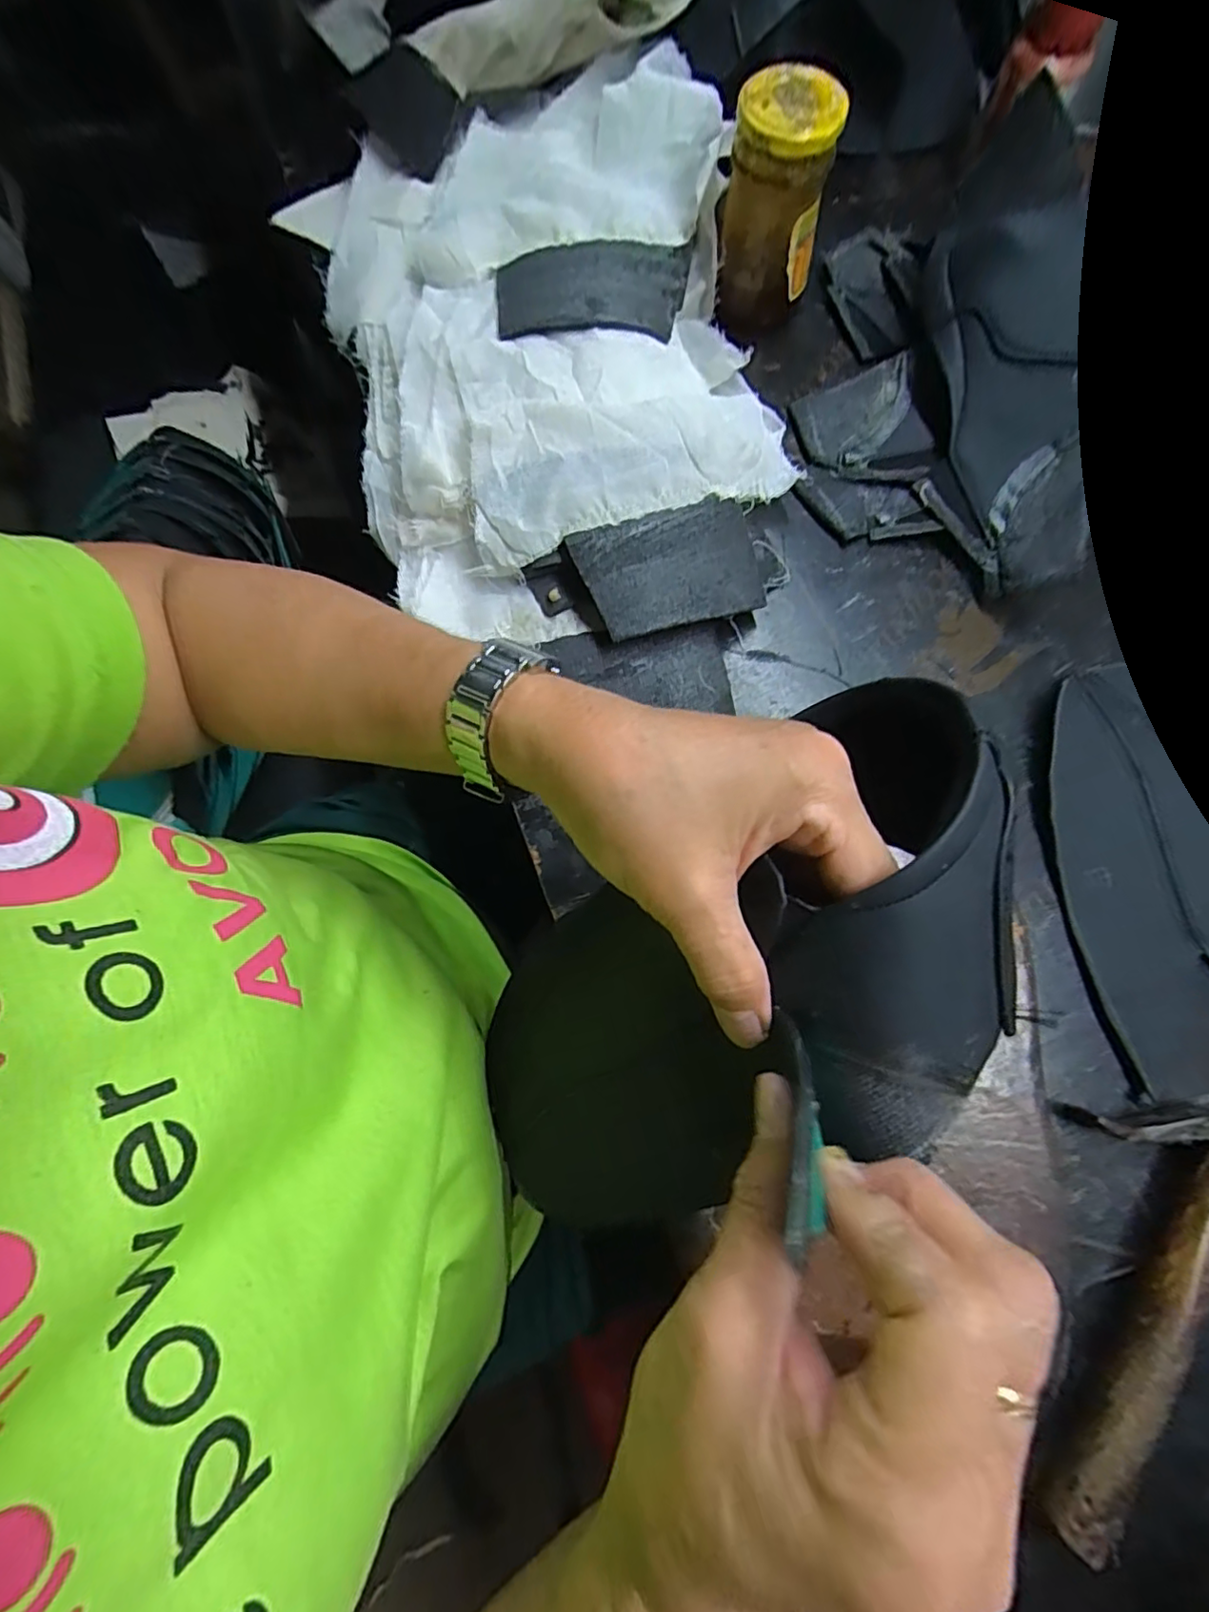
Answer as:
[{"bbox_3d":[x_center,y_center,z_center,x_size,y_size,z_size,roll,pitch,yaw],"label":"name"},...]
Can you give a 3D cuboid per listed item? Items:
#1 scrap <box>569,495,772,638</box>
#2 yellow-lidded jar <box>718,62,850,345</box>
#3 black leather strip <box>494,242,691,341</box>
[{"bbox_3d":[0.039,-0.128,0.325,0.103,0.010,0.061,-21,94,-17],"label":"scrap"},{"bbox_3d":[0.101,-0.355,0.363,0.056,0.108,0.048,13,76,5],"label":"yellow-lidded jar"},{"bbox_3d":[-0.005,-0.313,0.360,0.118,0.024,0.077,-2,75,1],"label":"black leather strip"}]

